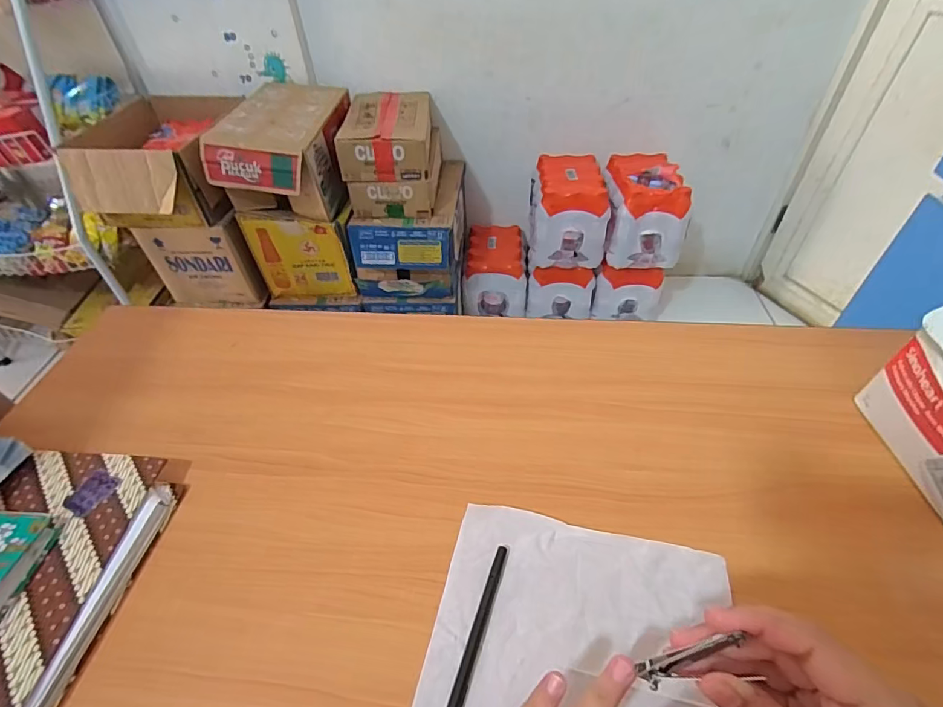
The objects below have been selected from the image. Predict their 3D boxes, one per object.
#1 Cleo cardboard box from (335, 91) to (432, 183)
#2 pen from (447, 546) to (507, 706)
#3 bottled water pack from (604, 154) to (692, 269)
[{"bbox_3d":[-0.226,-0.604,1.266,0.224,0.092,0.382,-4,47,-1],"label":"Cleo cardboard box"},{"bbox_3d":[-0.002,0.191,0.288,0.010,0.004,0.147,13,49,15],"label":"pen"},{"bbox_3d":[0.515,-0.446,1.407,0.207,0.235,0.291,3,47,6],"label":"bottled water pack"}]

